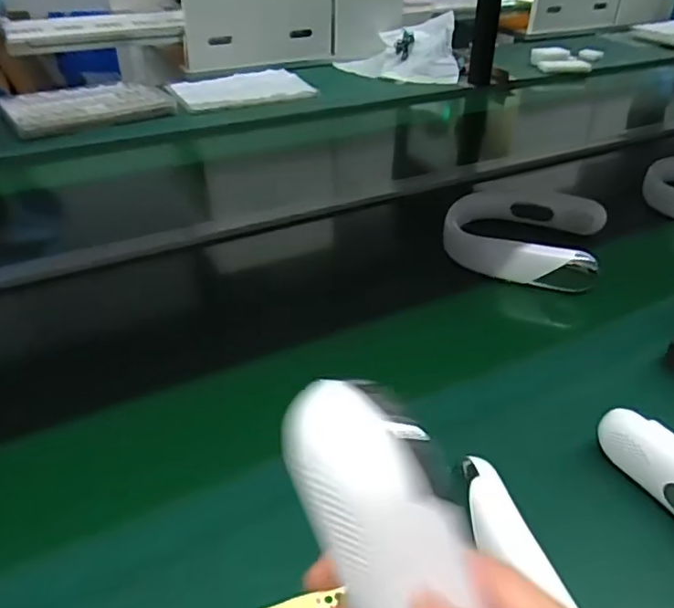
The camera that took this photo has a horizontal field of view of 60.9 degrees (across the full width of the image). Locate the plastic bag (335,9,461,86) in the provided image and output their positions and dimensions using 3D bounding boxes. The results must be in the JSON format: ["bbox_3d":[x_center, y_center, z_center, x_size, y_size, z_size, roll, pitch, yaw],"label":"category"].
[{"bbox_3d":[0.163,-0.677,1.552,0.325,0.128,0.285,3,36,2],"label":"plastic bag"}]

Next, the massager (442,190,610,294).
[{"bbox_3d":[0.248,-0.095,0.765,0.204,0.061,0.170,14,38,17],"label":"massager"}]

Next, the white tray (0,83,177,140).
[{"bbox_3d":[-0.550,-0.442,1.266,0.323,0.029,0.232,-20,41,-26],"label":"white tray"}]

